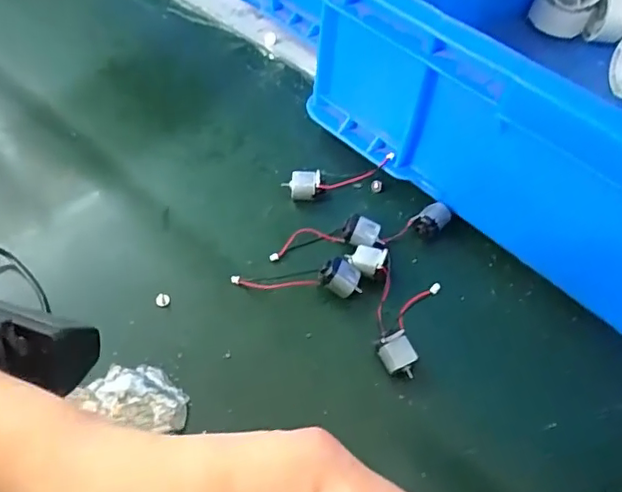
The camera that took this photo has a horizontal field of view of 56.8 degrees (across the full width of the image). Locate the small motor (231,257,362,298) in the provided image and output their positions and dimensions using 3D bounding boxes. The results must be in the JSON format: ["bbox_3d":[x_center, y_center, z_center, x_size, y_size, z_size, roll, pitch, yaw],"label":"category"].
[{"bbox_3d":[-0.009,0.018,0.359,0.080,0.017,0.020,3,54,2],"label":"small motor"}]

